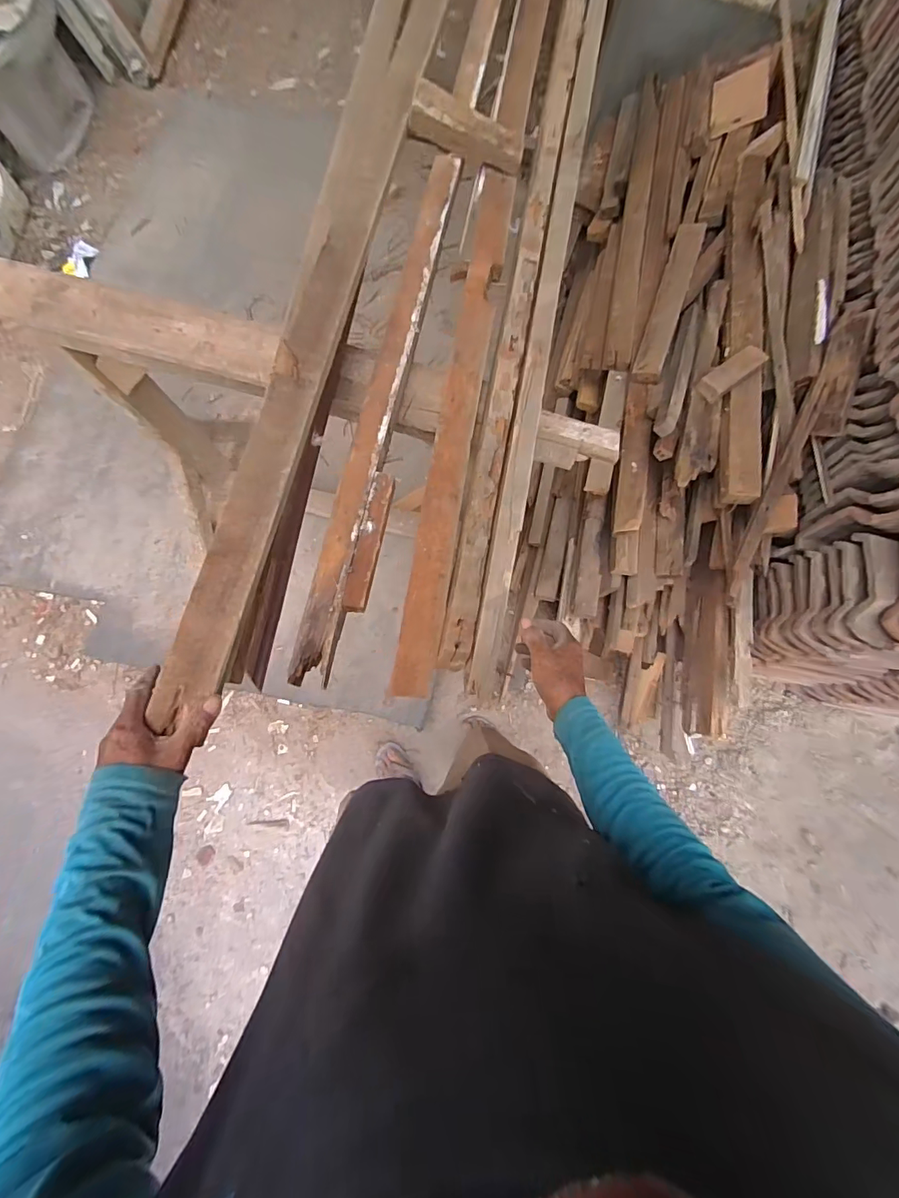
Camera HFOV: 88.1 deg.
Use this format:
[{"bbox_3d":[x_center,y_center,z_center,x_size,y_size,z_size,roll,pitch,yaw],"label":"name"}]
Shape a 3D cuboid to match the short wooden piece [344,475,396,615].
[{"bbox_3d":[-0.109,-0.081,0.636,0.029,0.027,0.199,11,74,2],"label":"short wooden piece"}]

